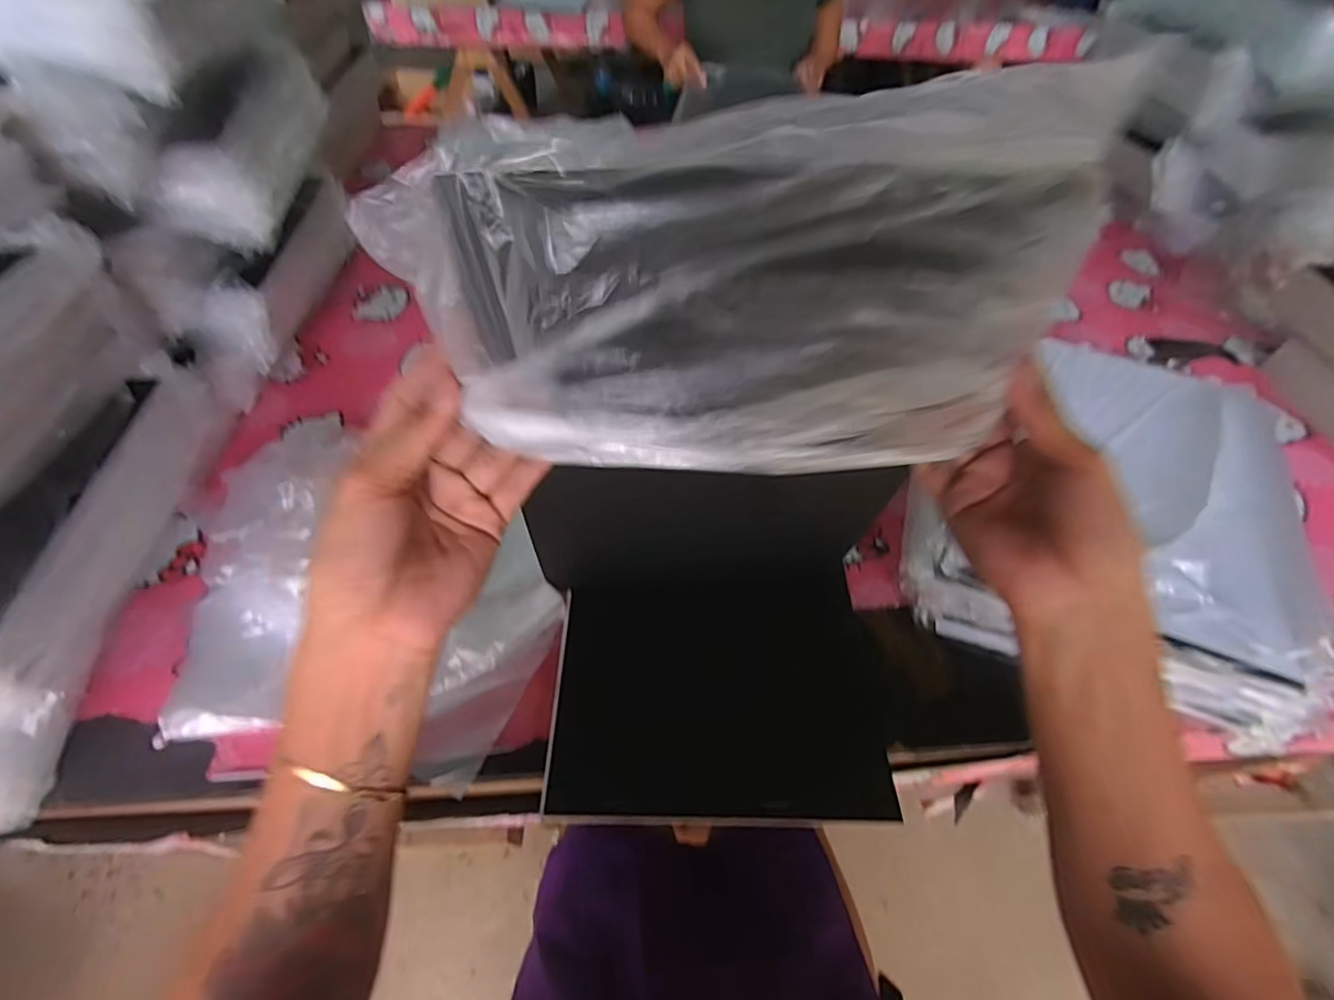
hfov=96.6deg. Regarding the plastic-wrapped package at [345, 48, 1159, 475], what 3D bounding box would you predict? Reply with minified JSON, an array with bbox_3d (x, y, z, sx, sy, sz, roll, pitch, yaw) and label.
[{"bbox_3d":[0.036,-0.074,0.224,0.257,0.130,0.042,-5,18,2],"label":"plastic-wrapped package"}]

